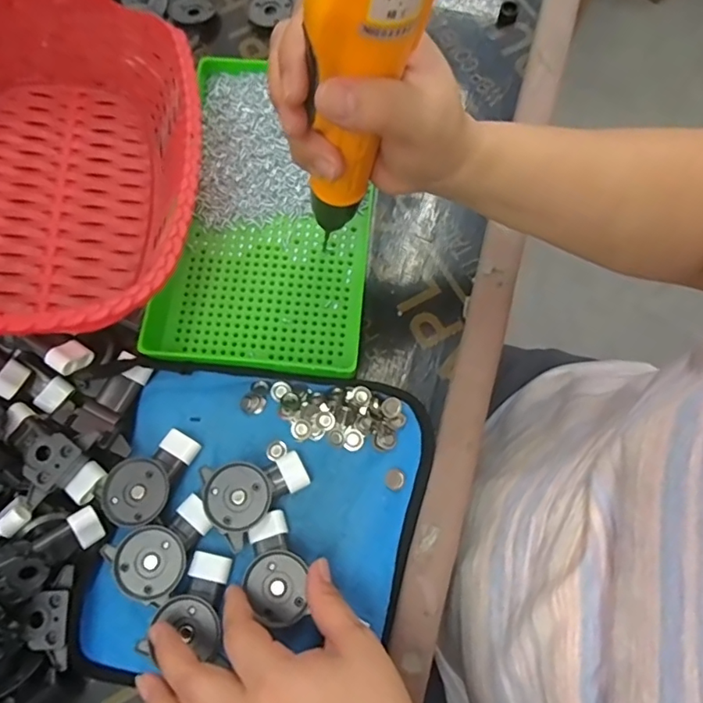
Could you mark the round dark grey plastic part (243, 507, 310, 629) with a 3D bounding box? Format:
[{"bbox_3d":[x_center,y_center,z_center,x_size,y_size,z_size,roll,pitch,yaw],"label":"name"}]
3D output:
[{"bbox_3d":[-0.048,0.135,0.328,0.036,0.019,0.063,-21,75,-4],"label":"round dark grey plastic part"}]

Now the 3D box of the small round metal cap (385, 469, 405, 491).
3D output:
[{"bbox_3d":[0.029,0.085,0.349,0.013,0.005,0.013,0,75,2],"label":"small round metal cap"}]

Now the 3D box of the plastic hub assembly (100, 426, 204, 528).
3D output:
[{"bbox_3d":[-0.130,0.084,0.347,0.066,0.025,0.040,-41,79,-11],"label":"plastic hub assembly"}]

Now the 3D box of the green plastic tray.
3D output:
[{"bbox_3d":[-0.057,-0.102,0.391,0.148,0.030,0.230,7,75,2],"label":"green plastic tray"}]

